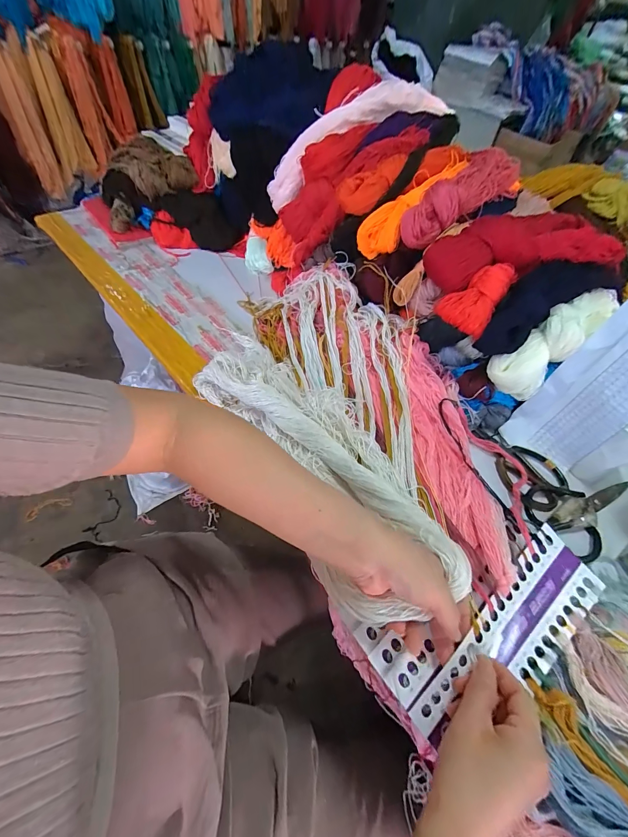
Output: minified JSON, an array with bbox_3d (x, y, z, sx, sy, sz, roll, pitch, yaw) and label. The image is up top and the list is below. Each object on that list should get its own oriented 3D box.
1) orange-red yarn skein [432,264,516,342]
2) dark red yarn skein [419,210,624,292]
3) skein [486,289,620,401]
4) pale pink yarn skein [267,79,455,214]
[{"bbox_3d":[0.252,-0.195,0.524,0.079,0.040,0.121,31,91,20],"label":"orange-red yarn skein"},{"bbox_3d":[0.353,-0.278,0.549,0.337,0.082,0.092,-10,54,-12],"label":"dark red yarn skein"},{"bbox_3d":[0.395,-0.135,0.523,0.266,0.084,0.069,-38,62,-6],"label":"skein"},{"bbox_3d":[0.100,-0.615,0.713,0.461,0.117,0.094,-32,59,-1],"label":"pale pink yarn skein"}]

